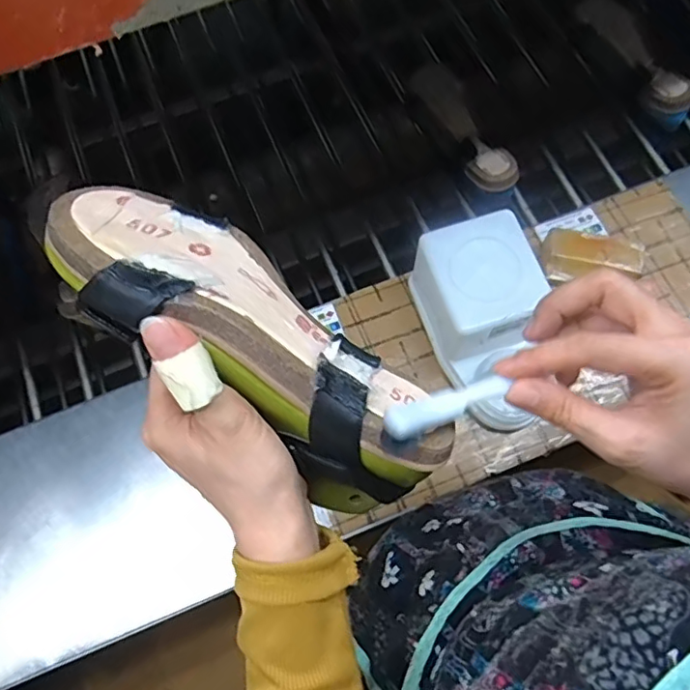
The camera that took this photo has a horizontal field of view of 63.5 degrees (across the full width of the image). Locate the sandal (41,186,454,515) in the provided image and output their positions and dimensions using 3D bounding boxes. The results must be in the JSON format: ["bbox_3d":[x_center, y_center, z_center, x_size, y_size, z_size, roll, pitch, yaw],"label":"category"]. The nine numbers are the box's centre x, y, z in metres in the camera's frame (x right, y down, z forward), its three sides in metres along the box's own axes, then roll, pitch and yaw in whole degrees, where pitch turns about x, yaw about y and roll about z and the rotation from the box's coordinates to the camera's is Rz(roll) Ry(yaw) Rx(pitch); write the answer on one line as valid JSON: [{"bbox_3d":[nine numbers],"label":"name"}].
[{"bbox_3d":[-0.041,-0.005,0.264,0.217,0.058,0.074,41,76,-3],"label":"sandal"}]

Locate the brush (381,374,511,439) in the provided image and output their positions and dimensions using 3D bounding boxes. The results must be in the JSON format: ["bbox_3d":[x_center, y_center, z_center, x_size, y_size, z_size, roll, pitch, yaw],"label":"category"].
[{"bbox_3d":[0.047,0.026,0.246,0.070,0.005,0.013,-15,67,-33],"label":"brush"}]

